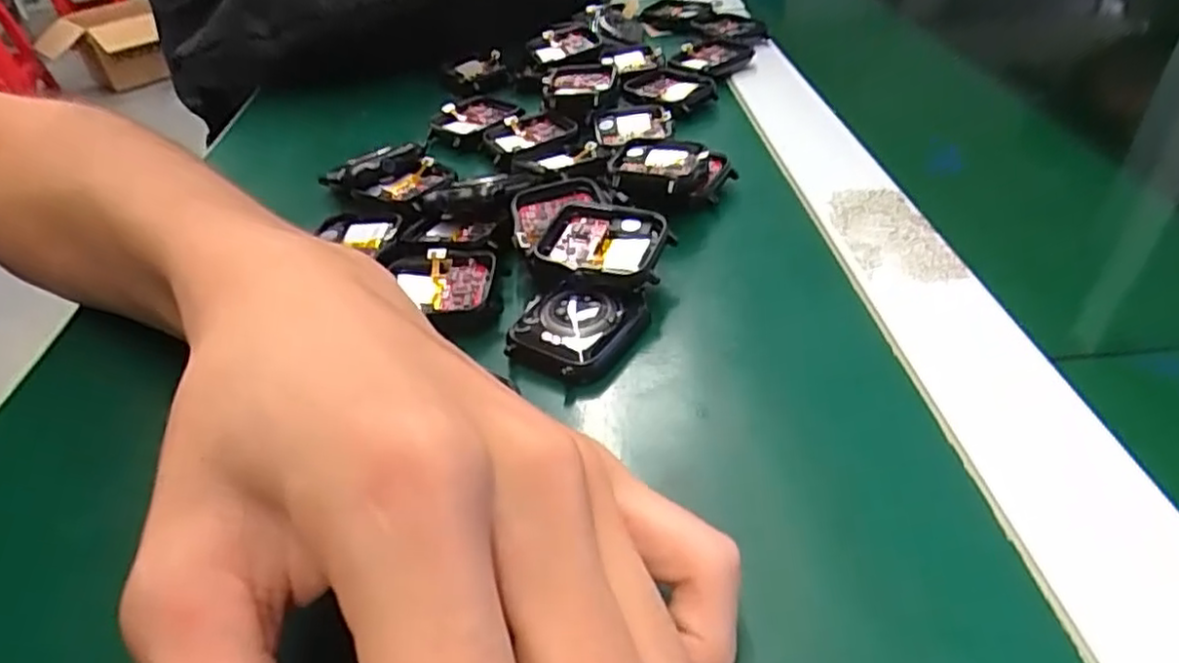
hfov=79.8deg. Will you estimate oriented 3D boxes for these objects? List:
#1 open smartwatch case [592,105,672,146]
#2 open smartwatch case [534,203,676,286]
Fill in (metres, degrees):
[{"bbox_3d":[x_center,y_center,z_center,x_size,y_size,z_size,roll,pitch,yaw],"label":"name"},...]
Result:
[{"bbox_3d":[0.020,-0.104,0.354,0.037,0.011,0.030,-9,39,-4],"label":"open smartwatch case"},{"bbox_3d":[0.005,-0.030,0.252,0.043,0.015,0.035,12,42,21],"label":"open smartwatch case"}]

